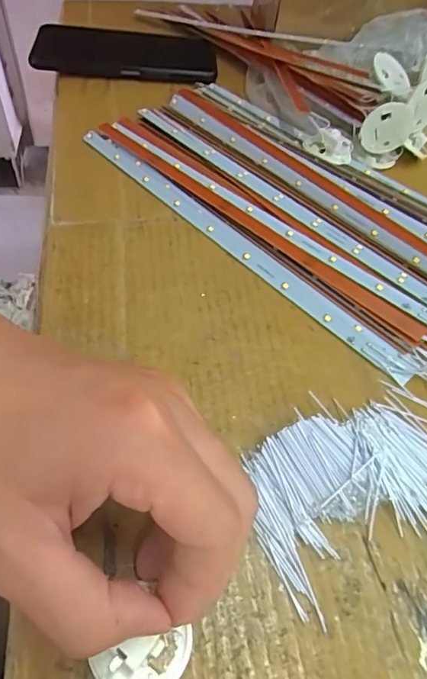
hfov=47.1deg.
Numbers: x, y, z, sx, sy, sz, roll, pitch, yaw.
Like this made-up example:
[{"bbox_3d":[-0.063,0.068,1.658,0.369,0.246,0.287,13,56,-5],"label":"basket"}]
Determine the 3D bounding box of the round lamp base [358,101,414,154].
[{"bbox_3d":[0.130,-0.158,0.368,0.038,0.037,0.006,-3,48,-10],"label":"round lamp base"}]

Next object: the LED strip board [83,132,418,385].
[{"bbox_3d":[0.009,-0.066,0.325,0.284,0.004,0.016,40,77,21],"label":"LED strip board"}]

